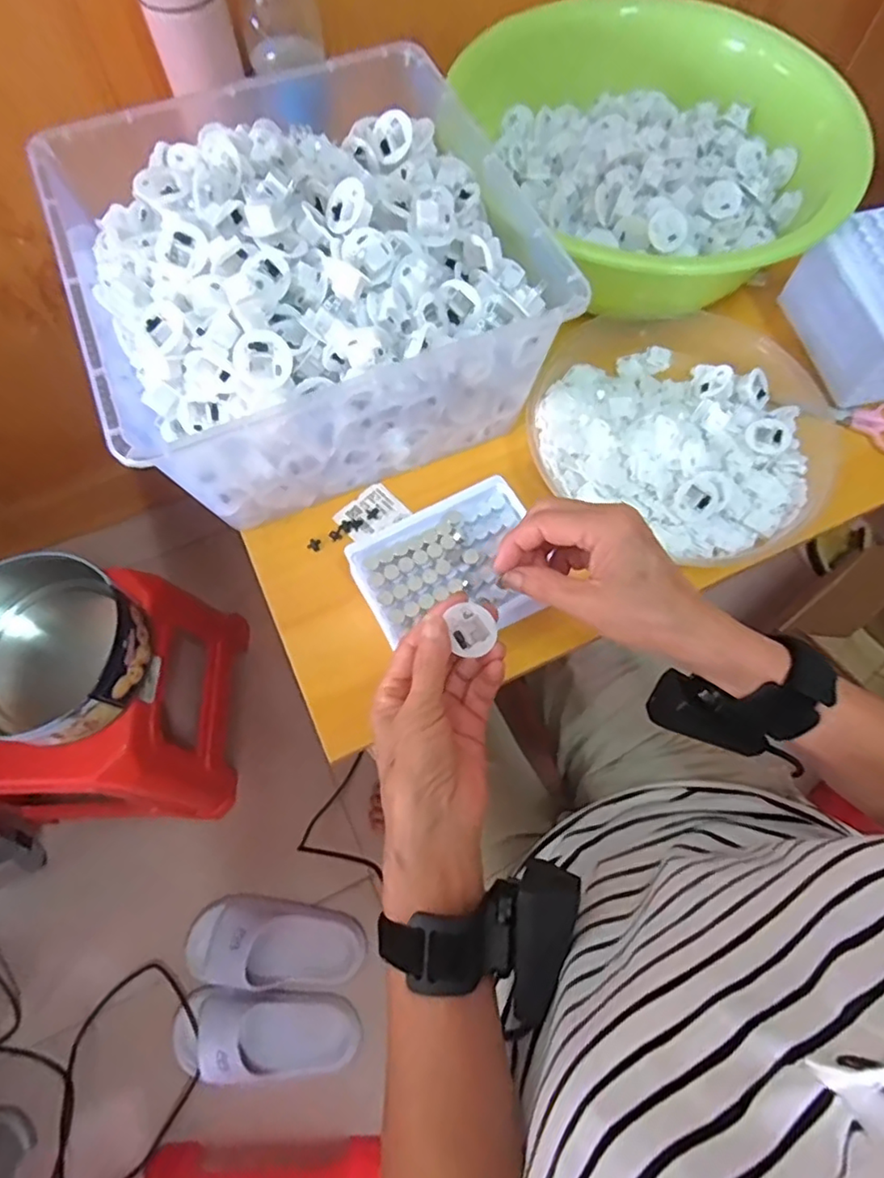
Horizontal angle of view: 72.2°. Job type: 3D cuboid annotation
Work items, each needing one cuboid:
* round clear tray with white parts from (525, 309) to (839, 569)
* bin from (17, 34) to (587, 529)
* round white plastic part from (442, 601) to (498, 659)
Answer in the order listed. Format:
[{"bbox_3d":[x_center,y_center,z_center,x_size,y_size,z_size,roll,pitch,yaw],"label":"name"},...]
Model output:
[{"bbox_3d":[0.186,-0.124,0.493,0.242,0.038,0.223,0,69,-1],"label":"round clear tray with white parts"},{"bbox_3d":[-0.101,-0.225,0.452,0.294,0.150,0.278,-22,71,-9],"label":"bin"},{"bbox_3d":[0.017,0.022,0.352,0.026,0.012,0.029,-21,71,-9],"label":"round white plastic part"}]

